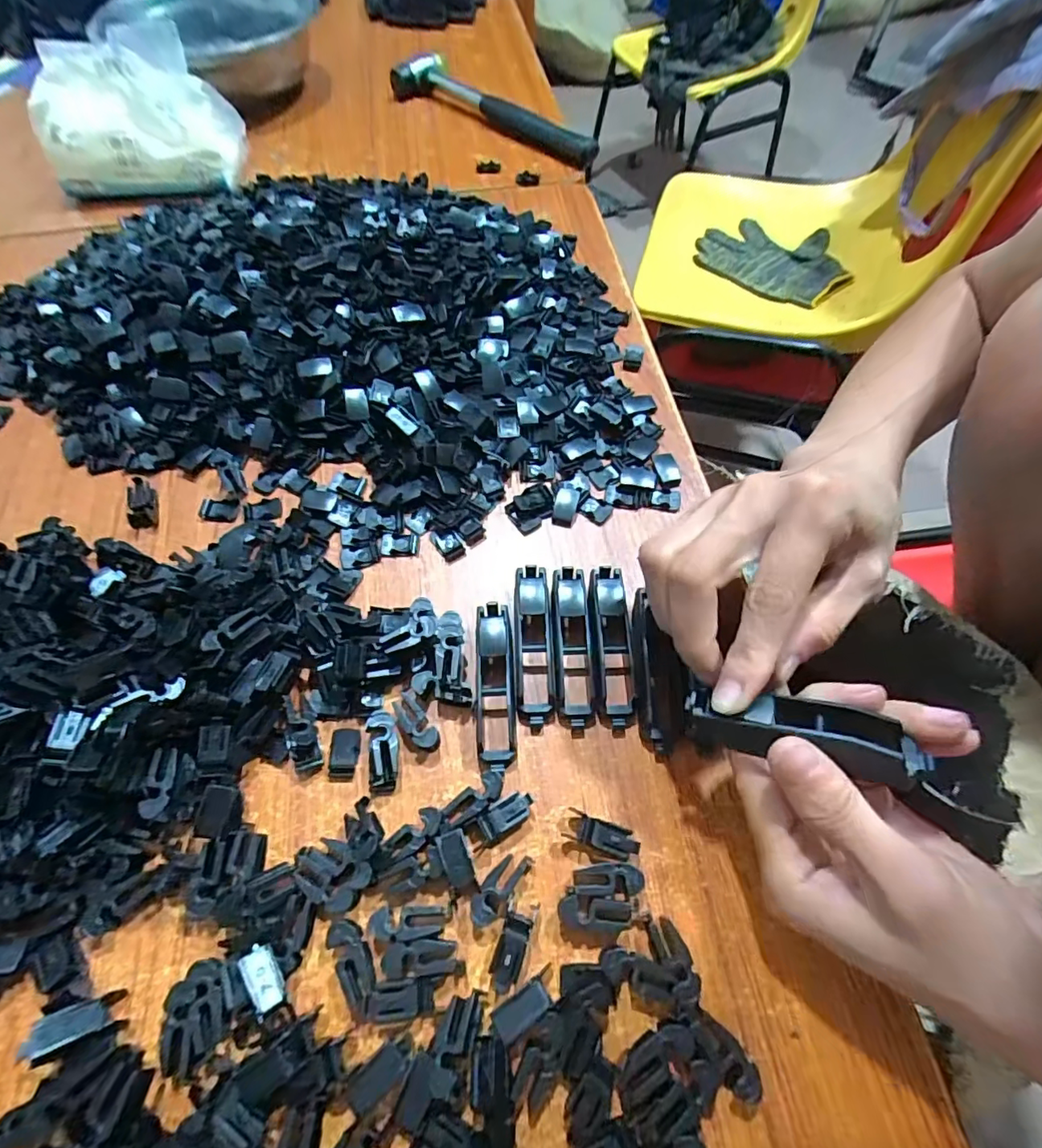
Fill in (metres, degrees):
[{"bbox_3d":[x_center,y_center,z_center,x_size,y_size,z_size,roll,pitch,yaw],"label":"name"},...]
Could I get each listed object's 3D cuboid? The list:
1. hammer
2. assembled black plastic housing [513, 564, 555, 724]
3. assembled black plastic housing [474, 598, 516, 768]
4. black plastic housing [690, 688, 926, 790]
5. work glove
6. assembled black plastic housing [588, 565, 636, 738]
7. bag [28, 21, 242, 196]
[{"bbox_3d":[-0.030,-0.422,0.481,0.233,0.020,0.055,40,70,19],"label":"hammer"},{"bbox_3d":[0.006,0.032,0.253,0.017,0.014,0.073,-1,63,1],"label":"assembled black plastic housing"},{"bbox_3d":[-0.012,0.050,0.244,0.017,0.015,0.073,-3,63,0],"label":"assembled black plastic housing"},{"bbox_3d":[0.095,0.053,0.181,0.073,0.012,0.022,6,62,16],"label":"black plastic housing"},{"bbox_3d":[0.354,-0.443,0.747,0.200,0.034,0.153,34,68,17],"label":"work glove"},{"bbox_3d":[0.043,0.034,0.252,0.020,0.014,0.077,0,63,1],"label":"assembled black plastic housing"},{"bbox_3d":[-0.301,-0.358,0.419,0.133,0.080,0.074,0,63,1],"label":"bag"}]

